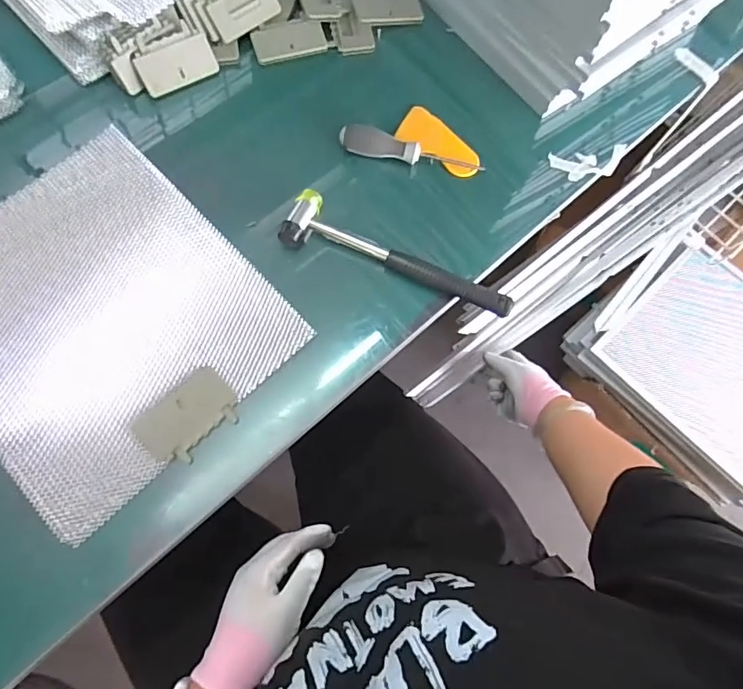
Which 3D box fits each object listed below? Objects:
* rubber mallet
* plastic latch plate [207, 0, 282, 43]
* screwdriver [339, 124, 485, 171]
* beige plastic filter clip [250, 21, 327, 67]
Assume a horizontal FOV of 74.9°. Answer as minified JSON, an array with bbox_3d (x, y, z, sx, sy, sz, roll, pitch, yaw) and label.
[{"bbox_3d":[0.030,-0.094,0.492,0.238,0.023,0.058,19,72,4],"label":"rubber mallet"},{"bbox_3d":[-0.149,-0.397,0.573,0.086,0.042,0.004,-40,34,-14],"label":"plastic latch plate"},{"bbox_3d":[0.044,-0.212,0.532,0.157,0.028,0.022,11,71,2],"label":"screwdriver"},{"bbox_3d":[-0.098,-0.365,0.585,0.087,0.013,0.045,-17,73,-8],"label":"beige plastic filter clip"}]

